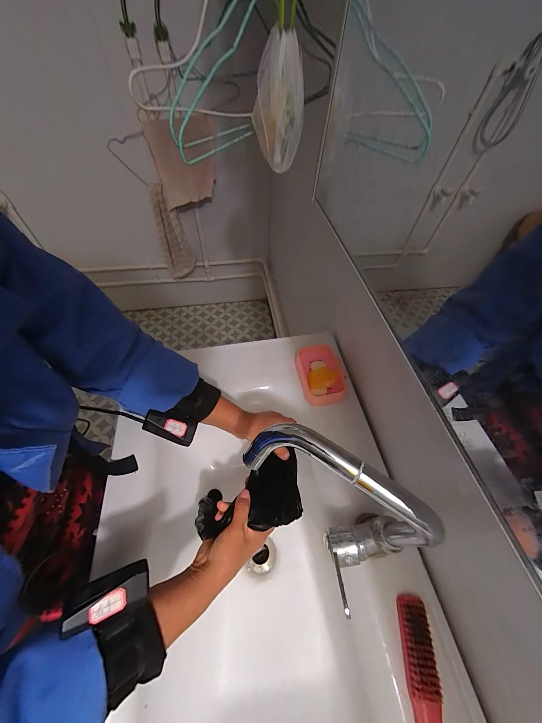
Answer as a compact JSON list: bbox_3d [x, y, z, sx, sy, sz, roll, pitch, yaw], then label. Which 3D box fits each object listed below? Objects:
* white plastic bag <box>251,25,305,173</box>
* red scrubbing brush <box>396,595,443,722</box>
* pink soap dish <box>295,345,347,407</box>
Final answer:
[{"bbox_3d":[0.007,-0.321,0.315,0.063,0.110,0.074,-2,55,-5],"label":"white plastic bag"},{"bbox_3d":[0.175,0.402,0.278,0.032,0.021,0.210,6,55,1],"label":"red scrubbing brush"},{"bbox_3d":[0.104,0.027,0.530,0.090,0.031,0.135,-10,56,-10],"label":"pink soap dish"}]

